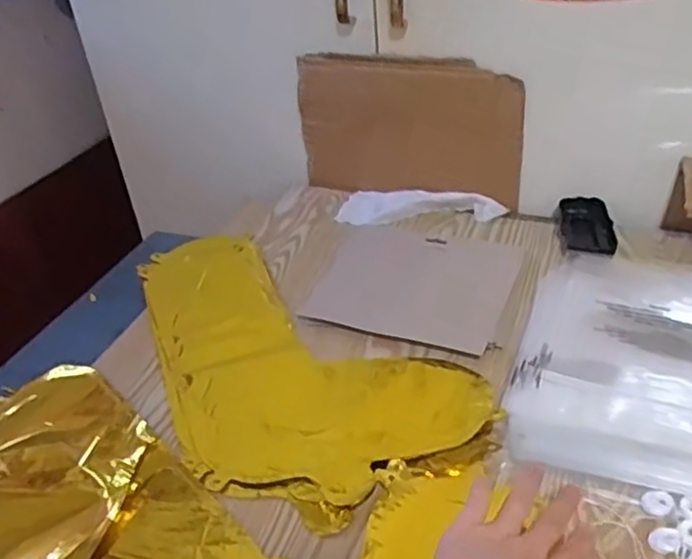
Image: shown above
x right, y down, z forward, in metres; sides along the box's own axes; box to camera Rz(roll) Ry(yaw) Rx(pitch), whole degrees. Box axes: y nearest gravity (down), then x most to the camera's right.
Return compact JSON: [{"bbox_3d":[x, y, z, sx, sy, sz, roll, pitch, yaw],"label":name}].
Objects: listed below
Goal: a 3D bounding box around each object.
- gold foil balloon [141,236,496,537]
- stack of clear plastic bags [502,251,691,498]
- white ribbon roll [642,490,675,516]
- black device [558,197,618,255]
[{"bbox_3d":[-0.077,0.065,0.660,0.223,0.013,0.433,-26,39,-25],"label":"gold foil balloon"},{"bbox_3d":[0.272,0.064,0.598,0.220,0.015,0.280,10,39,23],"label":"stack of clear plastic bags"},{"bbox_3d":[0.220,0.159,0.482,0.020,0.010,0.020,-4,35,3],"label":"white ribbon roll"},{"bbox_3d":[0.268,-0.060,0.762,0.056,0.021,0.095,3,36,14],"label":"black device"}]

